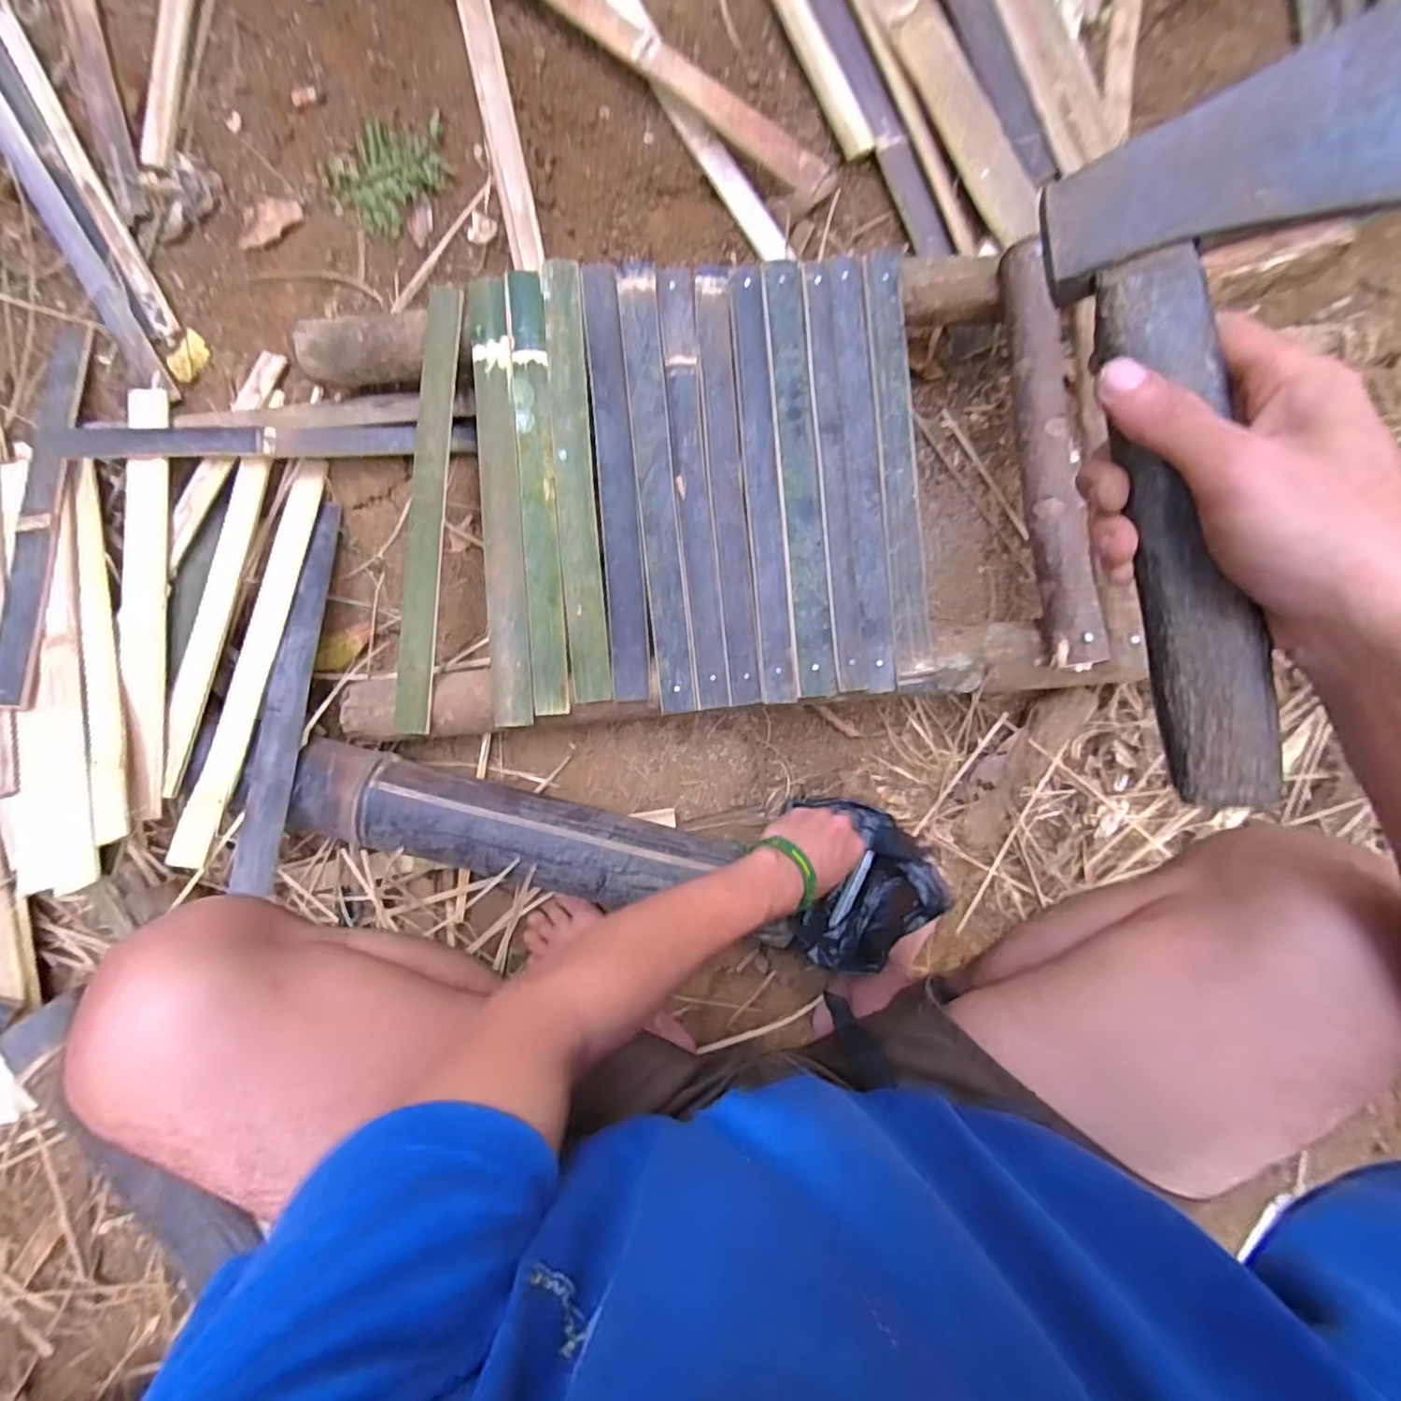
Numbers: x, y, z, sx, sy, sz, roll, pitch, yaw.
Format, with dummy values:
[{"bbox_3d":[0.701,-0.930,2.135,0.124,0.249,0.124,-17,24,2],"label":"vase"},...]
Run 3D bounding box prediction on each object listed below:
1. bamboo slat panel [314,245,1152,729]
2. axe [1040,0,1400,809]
[{"bbox_3d":[-0.006,-0.193,0.579,0.672,0.066,0.412,-4,93,-3],"label":"bamboo slat panel"},{"bbox_3d":[0.215,-0.091,0.236,0.118,0.035,0.256,-8,94,27],"label":"axe"}]

